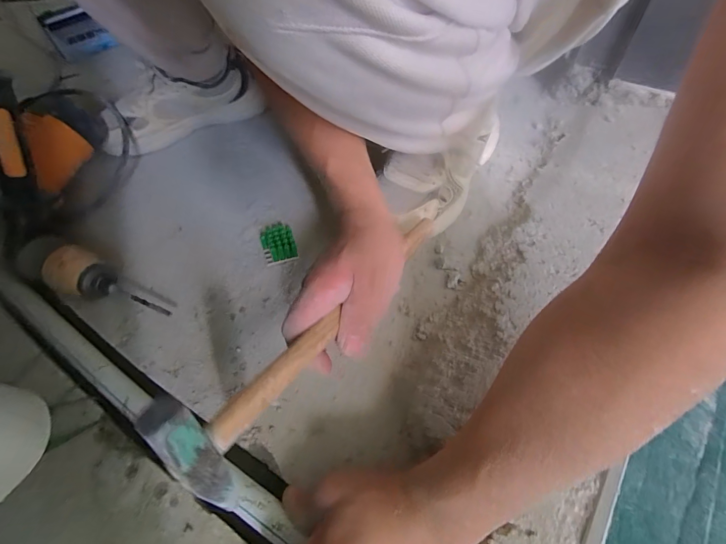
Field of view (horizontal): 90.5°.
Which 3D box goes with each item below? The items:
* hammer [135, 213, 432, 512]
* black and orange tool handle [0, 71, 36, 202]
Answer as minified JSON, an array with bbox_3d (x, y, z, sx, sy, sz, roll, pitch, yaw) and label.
[{"bbox_3d":[-0.018,0.039,0.292,0.024,0.099,0.297,27,44,23],"label":"hammer"},{"bbox_3d":[-0.371,-0.139,0.373,0.024,0.126,0.035,5,21,9],"label":"black and orange tool handle"}]

